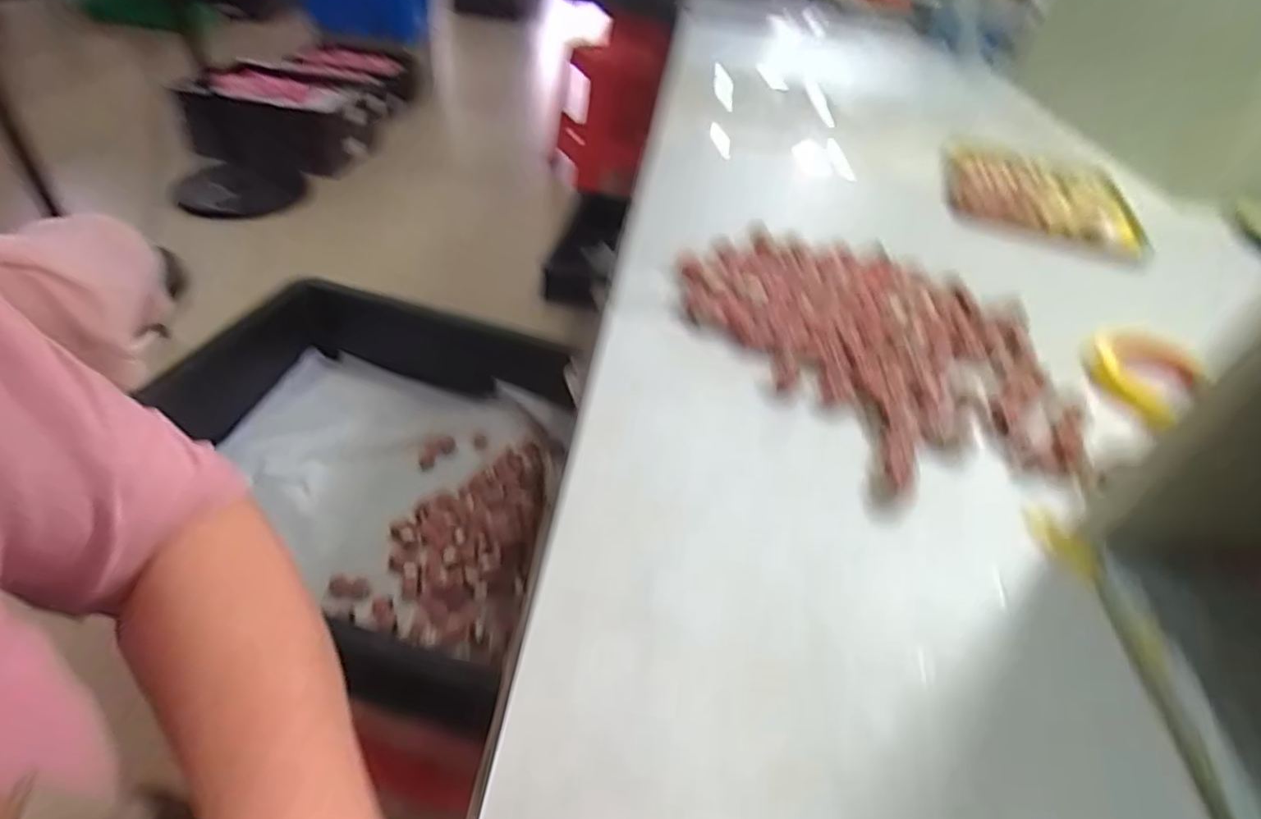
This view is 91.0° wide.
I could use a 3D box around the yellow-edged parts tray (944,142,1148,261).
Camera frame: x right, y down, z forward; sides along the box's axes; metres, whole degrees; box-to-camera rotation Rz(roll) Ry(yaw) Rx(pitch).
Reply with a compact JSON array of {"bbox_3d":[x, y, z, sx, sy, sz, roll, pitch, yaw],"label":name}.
[{"bbox_3d":[0.477,-0.244,0.721,0.202,0.041,0.186,18,42,13],"label":"yellow-edged parts tray"}]

